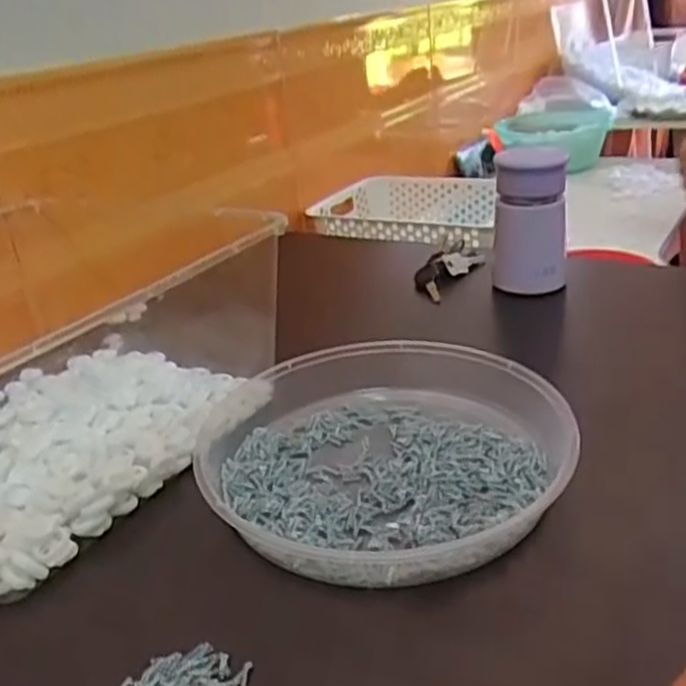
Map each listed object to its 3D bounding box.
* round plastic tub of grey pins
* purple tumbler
[{"bbox_3d":[0.025,0.064,0.481,0.226,0.037,0.229,-5,26,2],"label":"round plastic tub of grey pins"},{"bbox_3d":[0.181,-0.121,0.707,0.068,0.134,0.064,1,26,14],"label":"purple tumbler"}]

